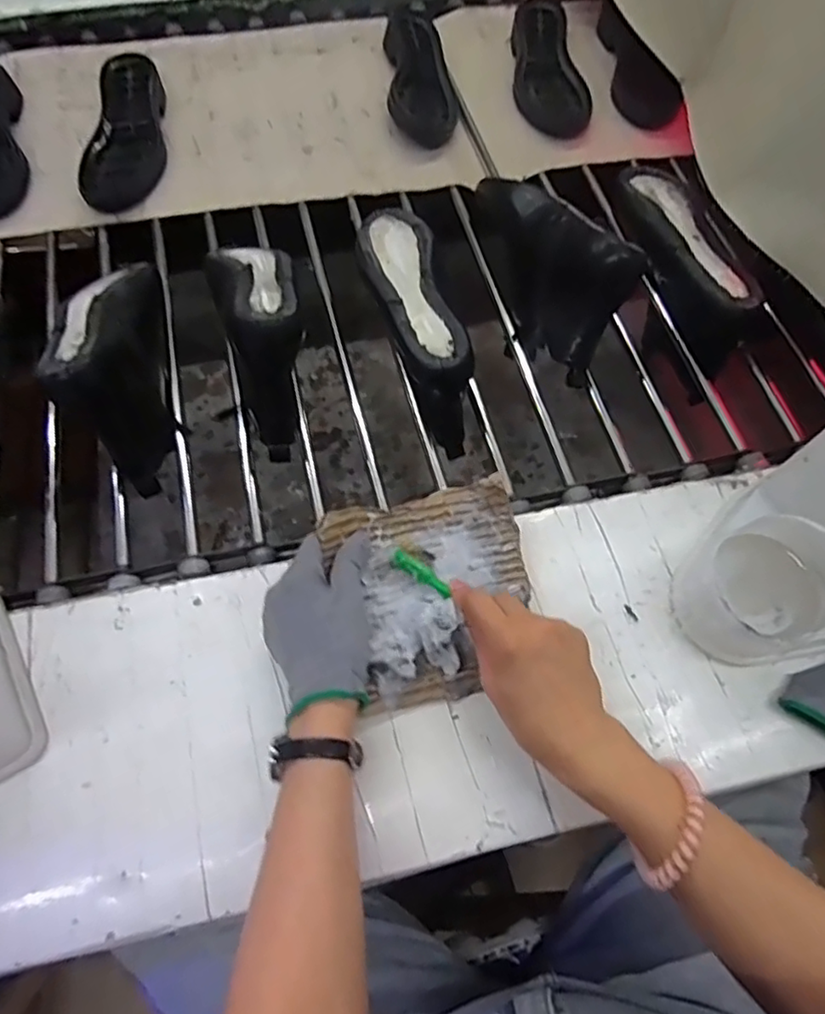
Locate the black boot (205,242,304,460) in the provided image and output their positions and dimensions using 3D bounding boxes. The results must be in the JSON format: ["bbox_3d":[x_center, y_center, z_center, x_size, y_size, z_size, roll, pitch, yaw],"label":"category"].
[{"bbox_3d":[-0.136,-0.167,0.566,0.079,0.124,0.230,-18,69,-9],"label":"black boot"}]

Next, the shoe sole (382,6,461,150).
[{"bbox_3d":[0.010,-0.567,0.784,0.084,0.022,0.269,-2,66,-2],"label":"shoe sole"}]

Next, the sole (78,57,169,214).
[{"bbox_3d":[-0.336,-0.440,0.718,0.082,0.028,0.229,0,68,-2],"label":"sole"}]

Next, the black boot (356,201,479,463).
[{"bbox_3d":[-0.003,-0.185,0.621,0.071,0.119,0.241,-13,69,-8],"label":"black boot"}]

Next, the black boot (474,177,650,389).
[{"bbox_3d":[0.144,-0.252,0.612,0.099,0.120,0.253,-8,67,-5],"label":"black boot"}]

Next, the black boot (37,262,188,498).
[{"bbox_3d":[-0.268,-0.134,0.549,0.080,0.112,0.226,-14,69,-8],"label":"black boot"}]

